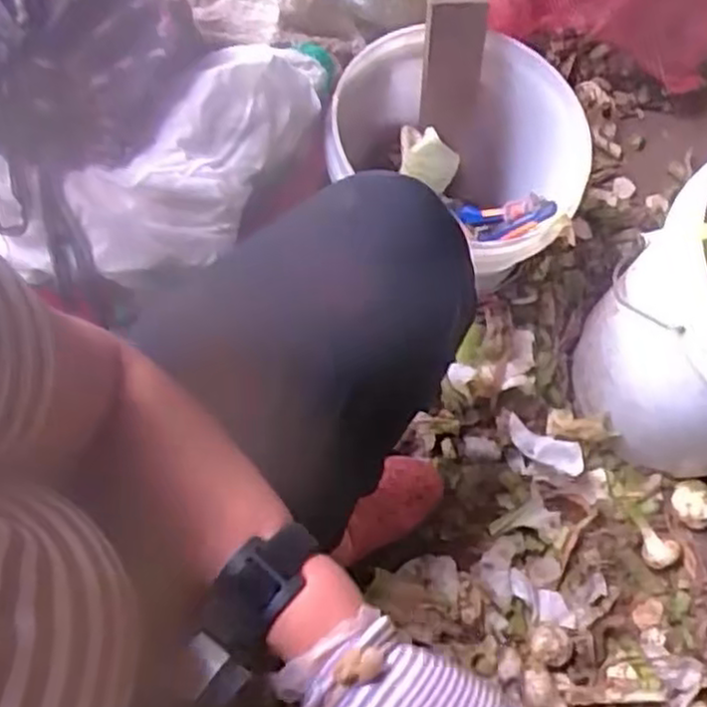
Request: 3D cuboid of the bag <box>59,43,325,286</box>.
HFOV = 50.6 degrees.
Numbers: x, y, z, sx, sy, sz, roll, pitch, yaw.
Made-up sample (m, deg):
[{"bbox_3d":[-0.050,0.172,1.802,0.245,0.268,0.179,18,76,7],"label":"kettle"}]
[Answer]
[{"bbox_3d":[-0.113,-0.163,0.607,0.096,0.069,0.254,34,68,9],"label":"bag"}]

